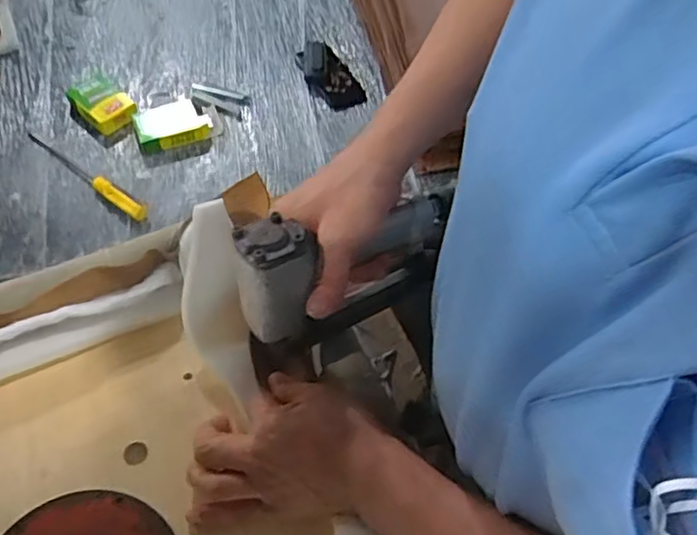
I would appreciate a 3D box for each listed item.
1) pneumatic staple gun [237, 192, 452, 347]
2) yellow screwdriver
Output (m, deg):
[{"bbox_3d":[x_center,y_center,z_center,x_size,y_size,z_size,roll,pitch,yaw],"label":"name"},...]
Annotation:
[{"bbox_3d":[-0.005,0.001,0.512,0.198,0.110,0.052,-11,55,-38],"label":"pneumatic staple gun"},{"bbox_3d":[-0.458,-0.168,1.097,0.304,0.030,0.024,35,61,17],"label":"yellow screwdriver"}]

